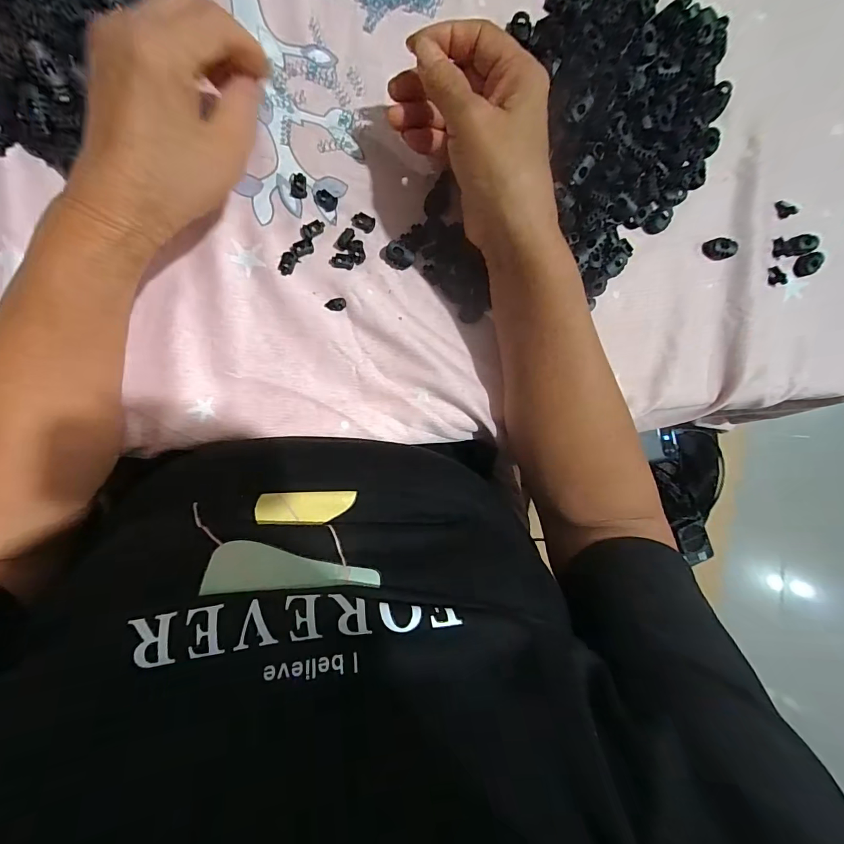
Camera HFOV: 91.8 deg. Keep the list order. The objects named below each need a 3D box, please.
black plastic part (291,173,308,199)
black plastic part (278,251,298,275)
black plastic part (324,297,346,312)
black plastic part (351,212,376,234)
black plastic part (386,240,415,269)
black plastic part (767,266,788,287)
[{"bbox_3d":[-0.090,-0.172,0.297,0.011,0.004,0.017,-2,90,-8],"label":"black plastic part"},{"bbox_3d":[-0.097,-0.114,0.295,0.011,0.004,0.016,25,86,-7],"label":"black plastic part"},{"bbox_3d":[-0.064,-0.087,0.301,0.015,0.004,0.009,3,91,-10],"label":"black plastic part"},{"bbox_3d":[-0.043,-0.149,0.304,0.016,0.006,0.011,28,86,-7],"label":"black plastic part"},{"bbox_3d":[-0.017,-0.125,0.306,0.021,0.009,0.017,38,85,-6],"label":"black plastic part"},{"bbox_3d":[0.320,-0.131,0.368,0.018,0.006,0.017,-10,93,-9],"label":"black plastic part"}]

